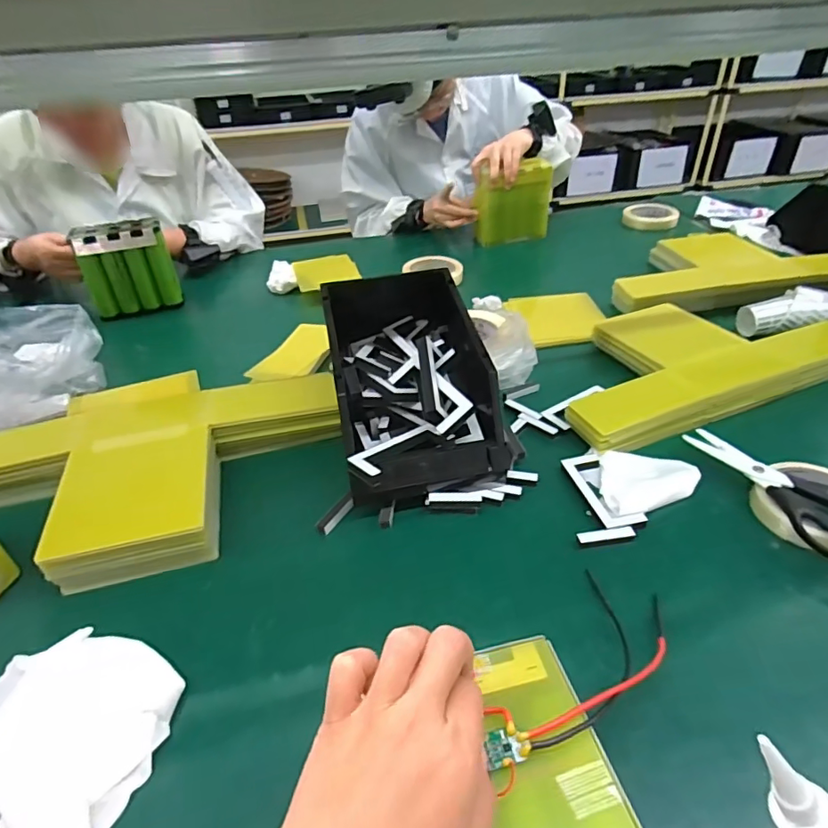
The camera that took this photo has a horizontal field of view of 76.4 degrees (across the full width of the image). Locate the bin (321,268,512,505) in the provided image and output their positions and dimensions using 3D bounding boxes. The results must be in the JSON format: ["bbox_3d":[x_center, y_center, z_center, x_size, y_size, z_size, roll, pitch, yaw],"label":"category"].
[{"bbox_3d":[-0.009,-0.039,0.578,0.153,0.132,0.283,-9,38,-8],"label":"bin"}]

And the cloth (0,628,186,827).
[{"bbox_3d":[-0.240,0.212,0.363,0.162,0.020,0.123,17,42,23],"label":"cloth"}]

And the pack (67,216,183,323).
[{"bbox_3d":[-0.479,-0.243,0.888,0.136,0.139,0.055,-12,39,-12],"label":"pack"}]

